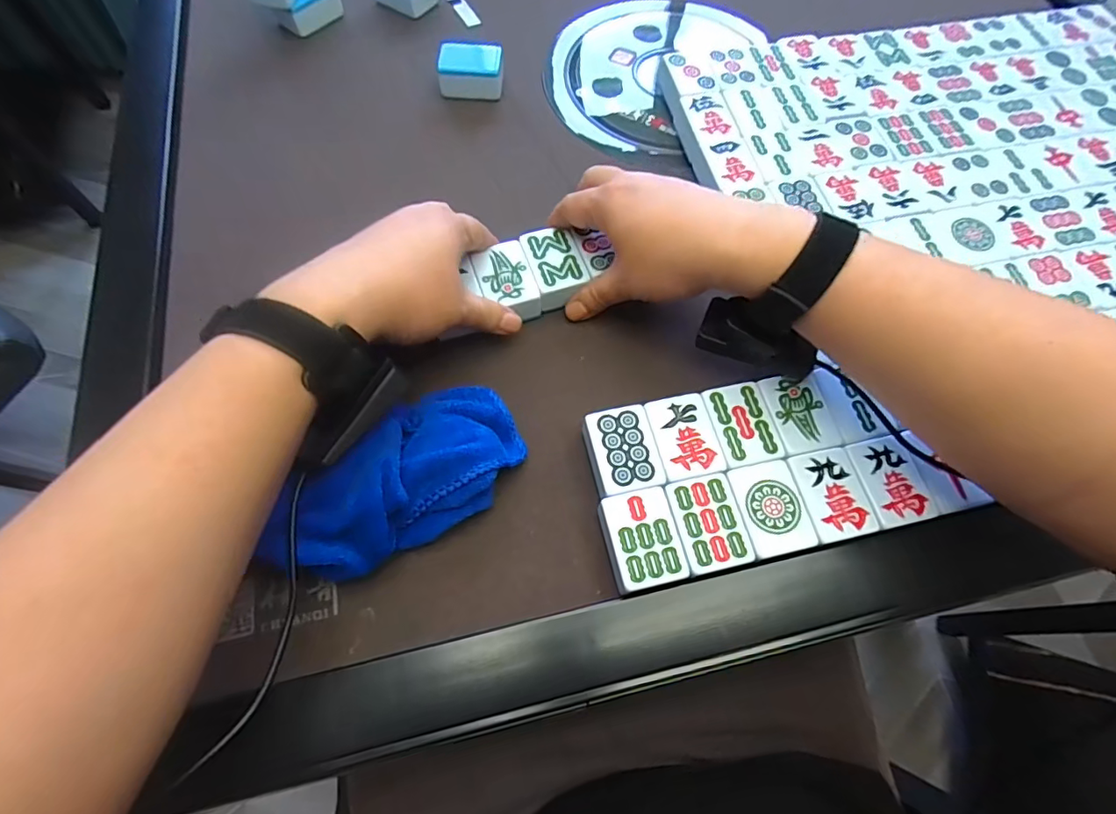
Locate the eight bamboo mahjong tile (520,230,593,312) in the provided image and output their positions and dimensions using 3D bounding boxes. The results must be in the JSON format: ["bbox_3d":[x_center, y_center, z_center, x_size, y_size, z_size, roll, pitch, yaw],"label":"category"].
[{"bbox_3d":[-0.002,-0.100,0.382,0.037,0.021,0.053,-16,68,-9],"label":"eight bamboo mahjong tile"}]

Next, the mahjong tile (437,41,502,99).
[{"bbox_3d":[-0.075,-0.291,0.464,0.053,0.030,0.035,0,66,-2],"label":"mahjong tile"}]

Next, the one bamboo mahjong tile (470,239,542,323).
[{"bbox_3d":[-0.036,-0.085,0.376,0.037,0.023,0.056,-17,68,-10],"label":"one bamboo mahjong tile"}]

